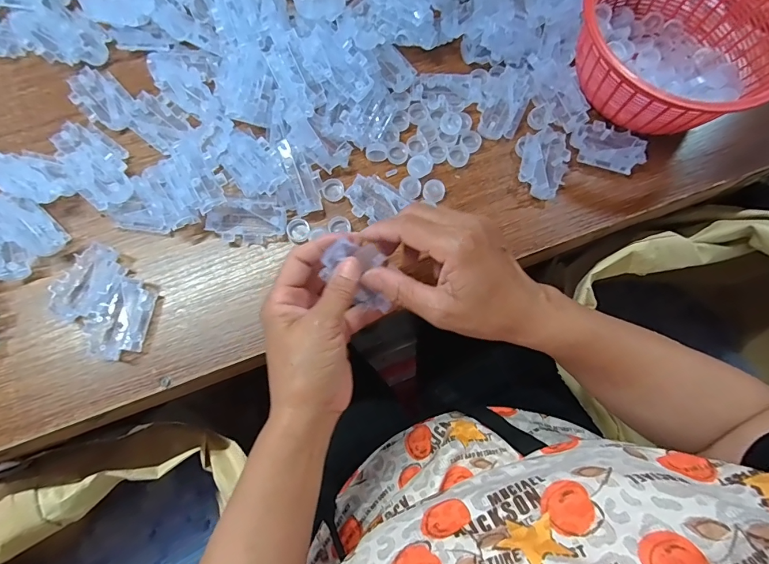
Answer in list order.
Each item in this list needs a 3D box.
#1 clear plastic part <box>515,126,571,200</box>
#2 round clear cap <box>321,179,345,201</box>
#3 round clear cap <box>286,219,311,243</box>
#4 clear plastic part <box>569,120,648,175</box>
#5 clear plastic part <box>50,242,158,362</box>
[{"bbox_3d":[0.151,-0.112,0.380,0.047,0.018,0.069,1,76,-1],"label":"clear plastic part"},{"bbox_3d":[-0.048,-0.086,0.378,0.021,0.008,0.019,-3,76,-2],"label":"round clear cap"},{"bbox_3d":[-0.078,-0.047,0.367,0.021,0.006,0.021,0,76,-1],"label":"round clear cap"},{"bbox_3d":[0.216,-0.131,0.390,0.069,0.013,0.043,19,76,4],"label":"clear plastic part"},{"bbox_3d":[-0.235,0.017,0.341,0.091,0.014,0.064,40,78,8],"label":"clear plastic part"}]

